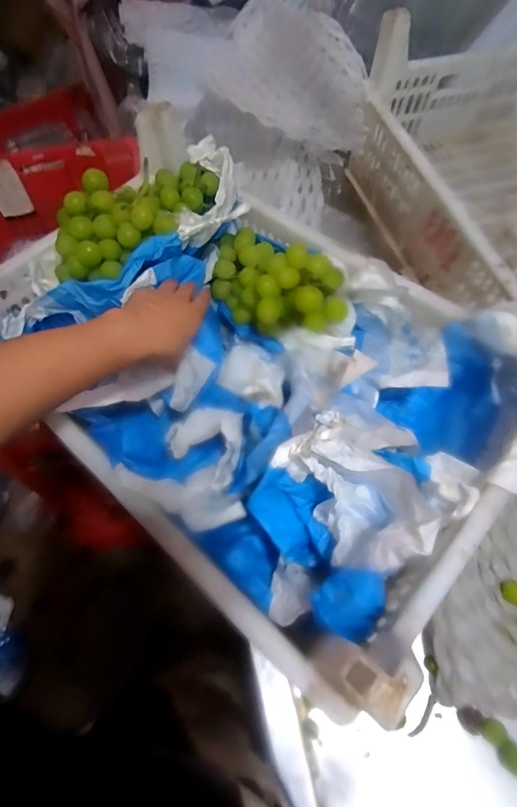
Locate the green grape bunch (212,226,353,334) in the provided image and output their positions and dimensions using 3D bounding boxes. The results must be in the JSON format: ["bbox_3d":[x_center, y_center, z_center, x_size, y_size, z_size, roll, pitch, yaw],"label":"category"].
[{"bbox_3d":[0.019,-0.157,0.515,0.116,0.083,0.193,-32,66,-14],"label":"green grape bunch"}]

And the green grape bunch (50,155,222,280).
[{"bbox_3d":[-0.155,-0.238,0.509,0.227,0.062,0.126,-30,65,-13],"label":"green grape bunch"}]

